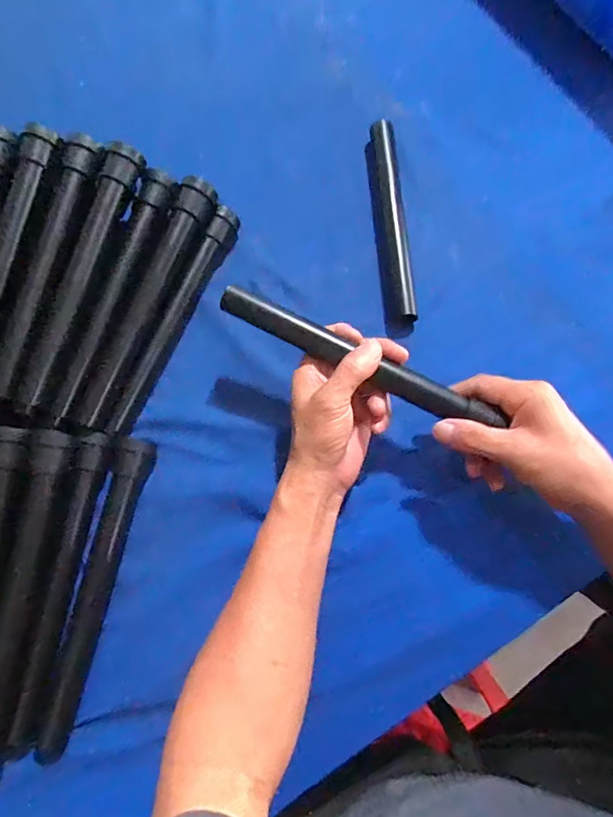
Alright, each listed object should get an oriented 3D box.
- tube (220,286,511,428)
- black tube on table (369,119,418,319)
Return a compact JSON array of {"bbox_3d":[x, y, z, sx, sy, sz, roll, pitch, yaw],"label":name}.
[{"bbox_3d":[0.040,-0.040,0.379,0.237,0.019,0.021,25,77,4],"label":"tube"},{"bbox_3d":[0.088,-0.192,0.474,0.021,0.028,0.217,-5,75,0],"label":"black tube on table"}]

